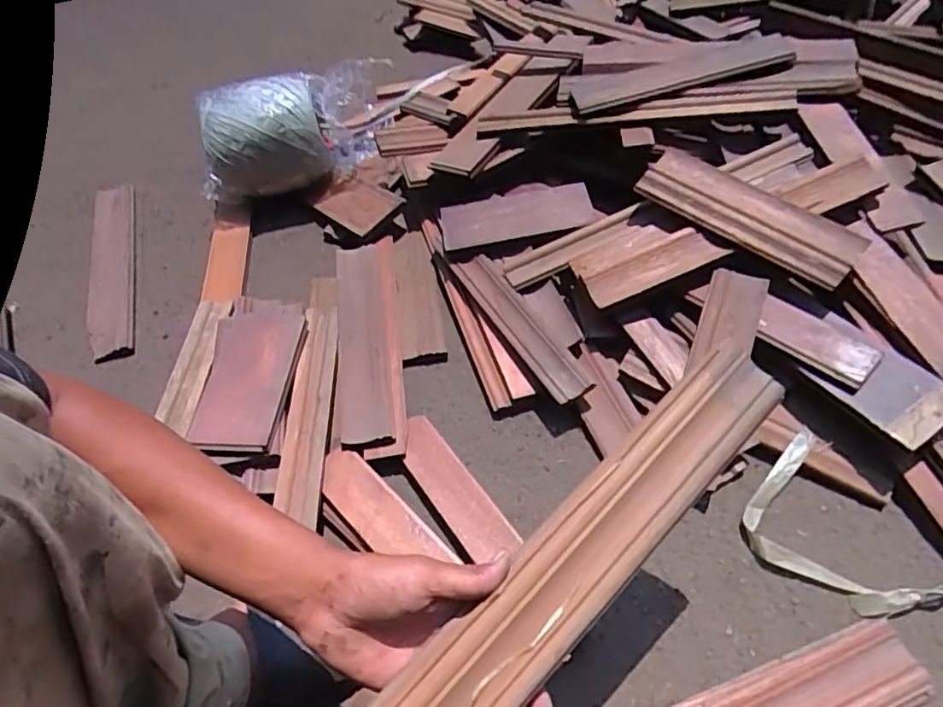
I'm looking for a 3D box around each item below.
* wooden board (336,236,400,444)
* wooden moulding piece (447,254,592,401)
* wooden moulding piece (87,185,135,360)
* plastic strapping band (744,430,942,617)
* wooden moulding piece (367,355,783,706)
[{"bbox_3d":[-0.140,-0.035,0.806,0.082,0.020,0.349,-9,51,-3],"label":"wooden board"},{"bbox_3d":[0.059,-0.042,0.780,0.049,0.031,0.271,-23,53,-14],"label":"wooden moulding piece"},{"bbox_3d":[-0.580,-0.150,0.967,0.063,0.016,0.401,-18,52,-10],"label":"wooden moulding piece"},{"bbox_3d":[0.453,0.143,0.622,0.338,0.067,0.191,-18,52,-10],"label":"plastic strapping band"},{"bbox_3d":[0.062,0.143,0.397,0.415,0.033,0.073,-41,59,-14],"label":"wooden moulding piece"}]

